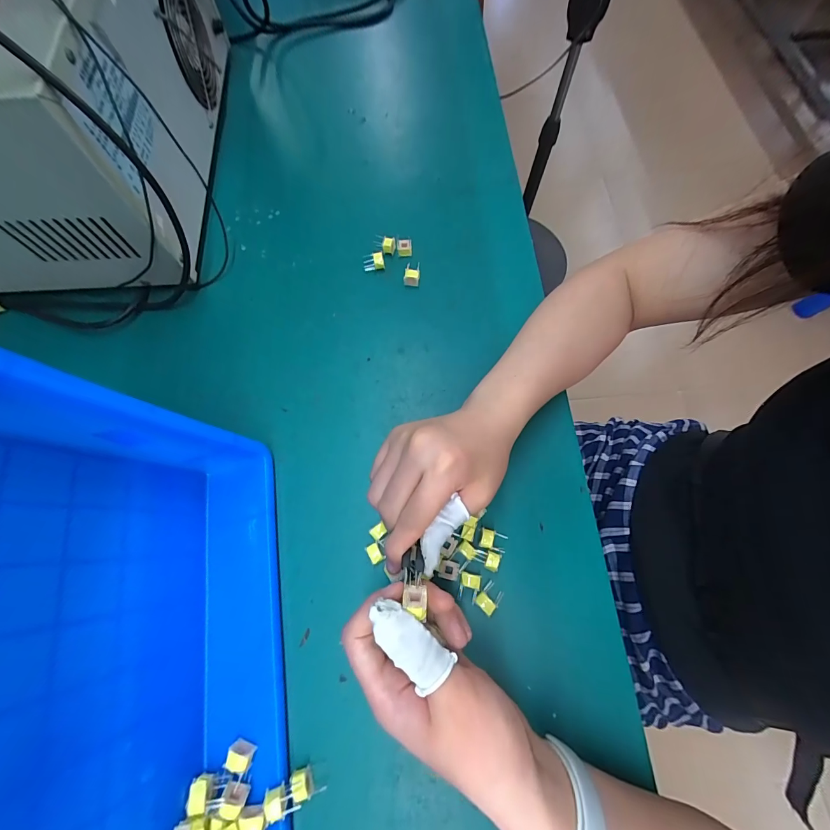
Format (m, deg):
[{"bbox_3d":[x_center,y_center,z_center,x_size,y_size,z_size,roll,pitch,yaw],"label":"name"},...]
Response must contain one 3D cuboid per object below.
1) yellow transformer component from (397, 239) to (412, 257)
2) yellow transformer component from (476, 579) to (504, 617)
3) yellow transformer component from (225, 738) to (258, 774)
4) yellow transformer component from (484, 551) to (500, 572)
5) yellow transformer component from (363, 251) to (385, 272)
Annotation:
[{"bbox_3d":[-0.012,-0.193,0.422,0.016,0.016,0.012,-6,71,-3],"label":"yellow transformer component"},{"bbox_3d":[0.060,0.147,0.295,0.016,0.005,0.022,42,75,13],"label":"yellow transformer component"},{"bbox_3d":[-0.121,0.236,0.254,0.017,0.012,0.012,22,72,7],"label":"yellow transformer component"},{"bbox_3d":[0.064,0.120,0.302,0.011,0.010,0.014,24,72,8],"label":"yellow transformer component"},{"bbox_3d":[-0.047,-0.175,0.414,0.023,0.015,0.017,-6,71,-3],"label":"yellow transformer component"}]

